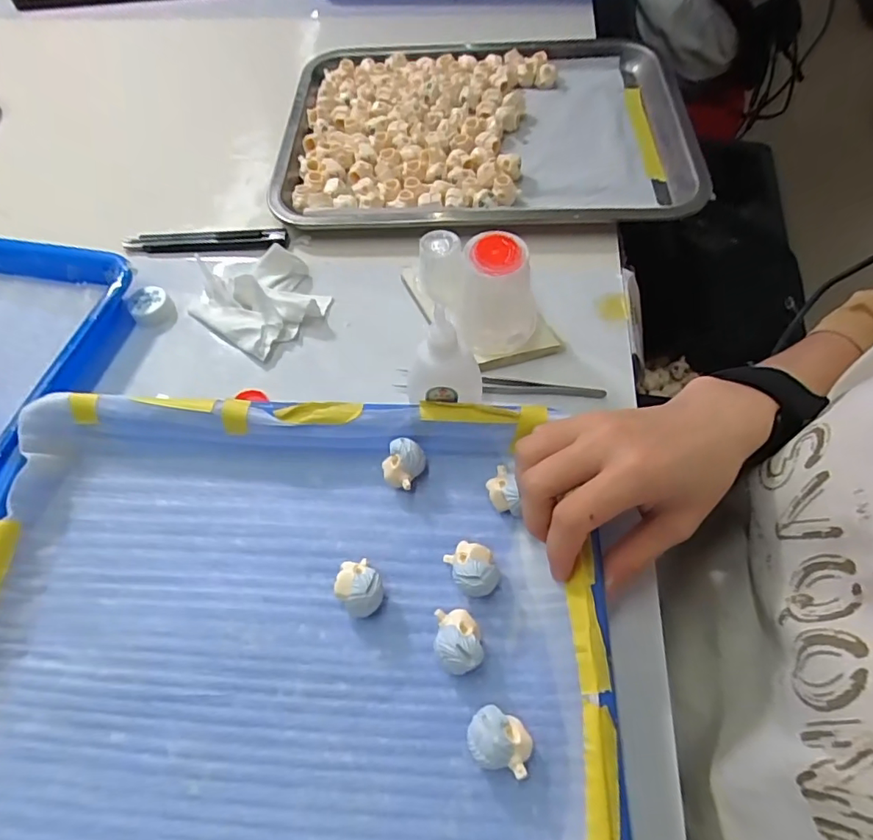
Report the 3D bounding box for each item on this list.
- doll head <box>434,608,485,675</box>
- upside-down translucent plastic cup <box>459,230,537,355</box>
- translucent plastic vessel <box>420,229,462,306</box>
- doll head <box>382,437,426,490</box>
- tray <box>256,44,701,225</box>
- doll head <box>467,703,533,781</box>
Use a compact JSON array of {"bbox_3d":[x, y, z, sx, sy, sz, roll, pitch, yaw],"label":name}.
[{"bbox_3d":[0.010,0.108,0.260,0.022,0.022,0.029,-8,61,-3],"label":"doll head"},{"bbox_3d":[0.040,-0.077,0.338,0.048,0.070,0.042,-2,60,0],"label":"upside-down translucent plastic cup"},{"bbox_3d":[0.003,-0.103,0.373,0.028,0.049,0.036,-3,60,0],"label":"translucent plastic vessel"},{"bbox_3d":[-0.019,0.027,0.310,0.024,0.023,0.028,-13,61,-6],"label":"doll head"},{"bbox_3d":[0.040,-0.263,0.471,0.344,0.028,0.255,2,61,3],"label":"tray"},{"bbox_3d":[0.028,0.144,0.239,0.027,0.022,0.023,18,62,11],"label":"doll head"}]

